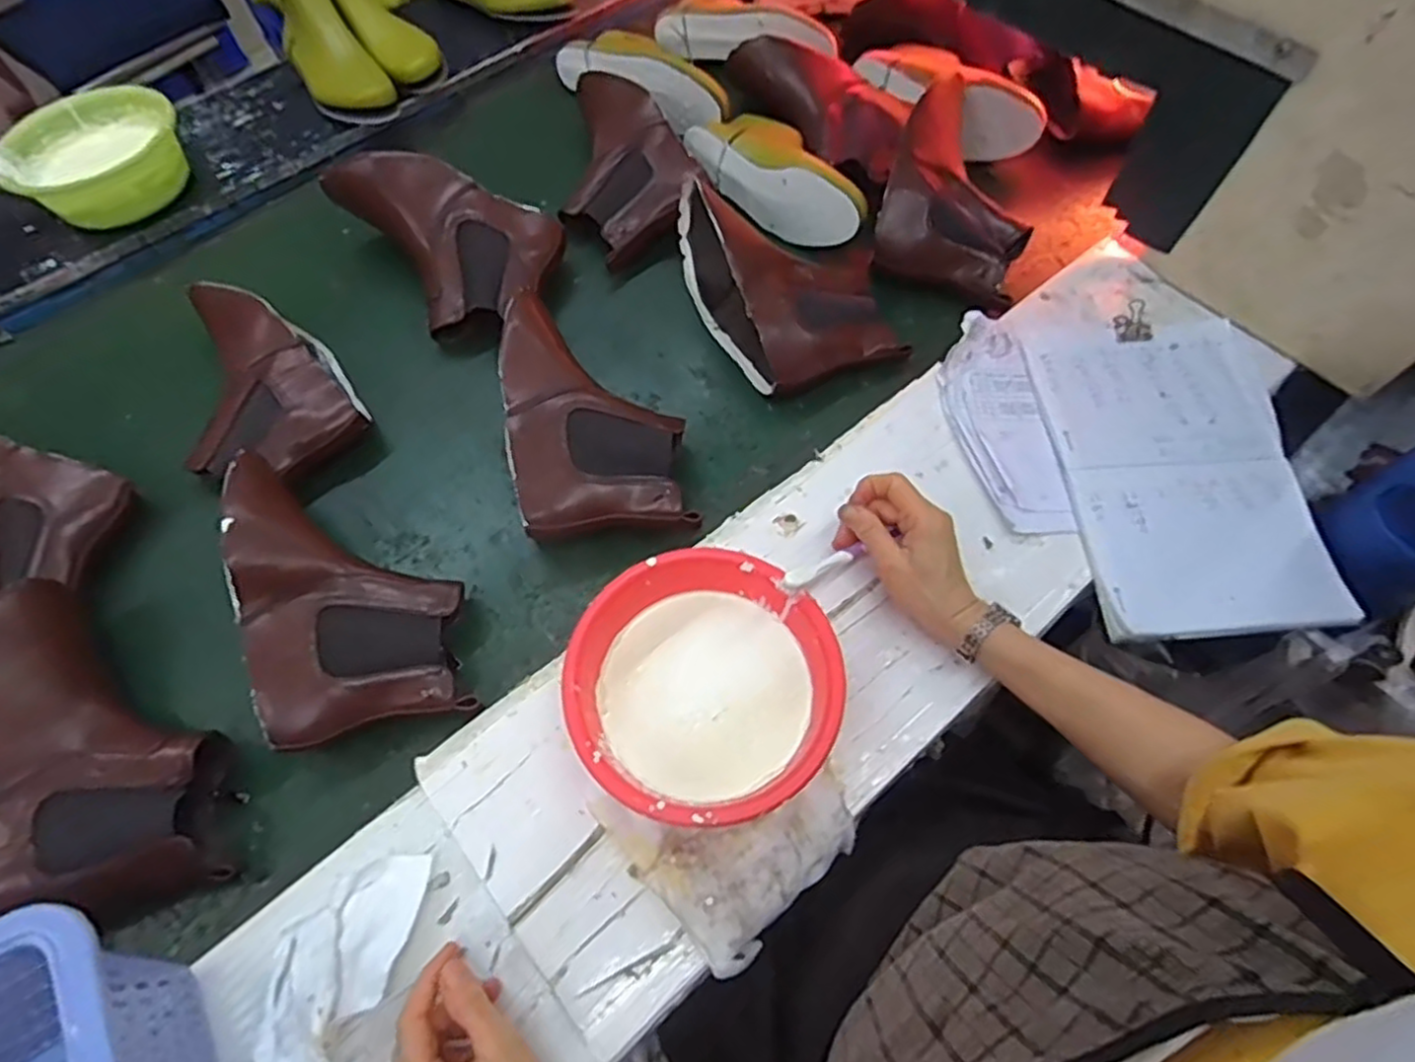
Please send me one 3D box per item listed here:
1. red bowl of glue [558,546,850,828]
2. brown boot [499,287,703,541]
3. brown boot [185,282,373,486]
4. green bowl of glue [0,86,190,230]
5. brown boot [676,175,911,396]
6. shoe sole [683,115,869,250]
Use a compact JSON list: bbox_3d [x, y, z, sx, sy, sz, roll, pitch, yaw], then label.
[{"bbox_3d":[-0.002,0.118,0.530,0.184,0.083,0.187,0,64,1],"label":"red bowl of glue"},{"bbox_3d":[-0.107,-0.116,0.670,0.157,0.073,0.248,-9,65,-4],"label":"brown boot"},{"bbox_3d":[-0.461,-0.150,0.712,0.164,0.076,0.251,-38,70,-16],"label":"brown boot"},{"bbox_3d":[-0.719,-0.440,0.861,0.191,0.087,0.161,-28,62,-14],"label":"green bowl of glue"},{"bbox_3d":[0.078,-0.280,0.755,0.173,0.108,0.272,-21,66,-9],"label":"brown boot"},{"bbox_3d":[0.083,-0.406,0.836,0.109,0.076,0.237,-31,68,-13],"label":"shoe sole"}]

